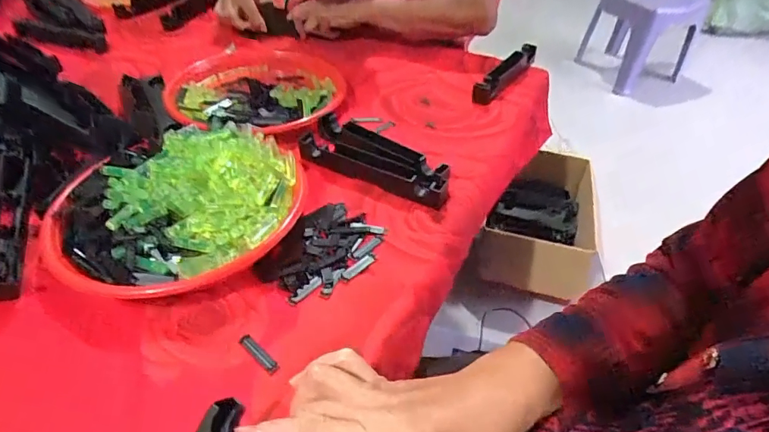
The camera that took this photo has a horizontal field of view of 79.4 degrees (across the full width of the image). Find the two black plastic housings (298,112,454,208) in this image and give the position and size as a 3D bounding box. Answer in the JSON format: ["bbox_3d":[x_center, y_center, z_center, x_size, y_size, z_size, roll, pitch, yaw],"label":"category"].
[{"bbox_3d":[-0.014,-0.066,0.557,0.191,0.030,0.077,25,46,24],"label":"two black plastic housings"}]

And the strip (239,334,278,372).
[{"bbox_3d":[-0.105,0.114,0.385,0.042,0.004,0.009,33,50,30],"label":"strip"}]

